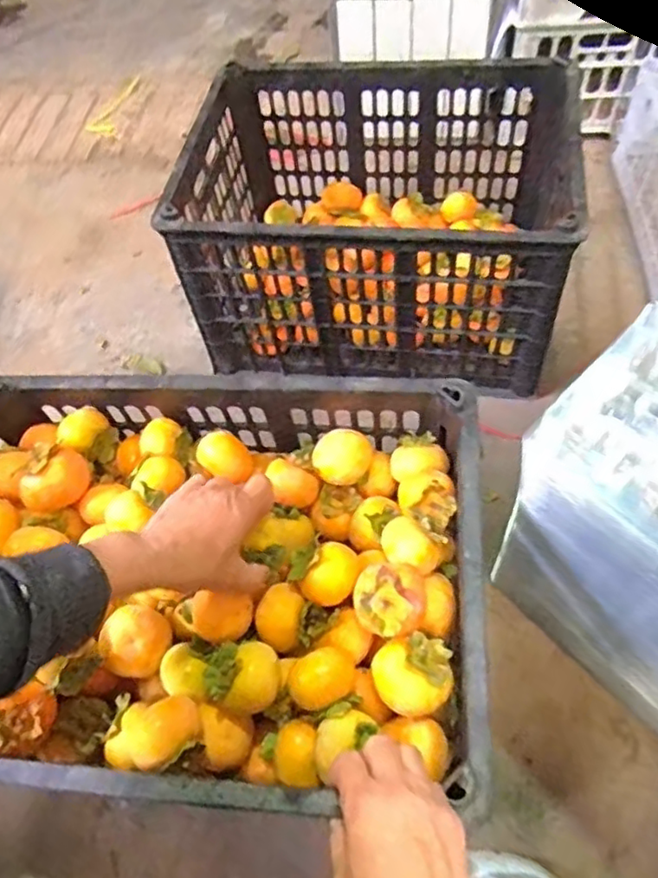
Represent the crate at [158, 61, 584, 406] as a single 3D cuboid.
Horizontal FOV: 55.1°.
[{"bbox_3d":[0.071,-0.309,0.882,0.475,0.259,0.355,5,64,12],"label":"crate"}]

